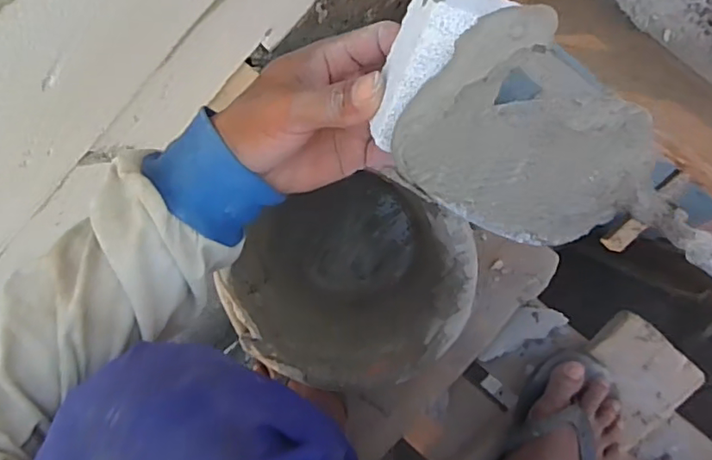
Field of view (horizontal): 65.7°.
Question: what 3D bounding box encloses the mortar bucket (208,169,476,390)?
[{"bbox_3d":[0.000,0.053,0.607,0.218,0.168,0.212,1,94,8],"label":"mortar bucket"}]

